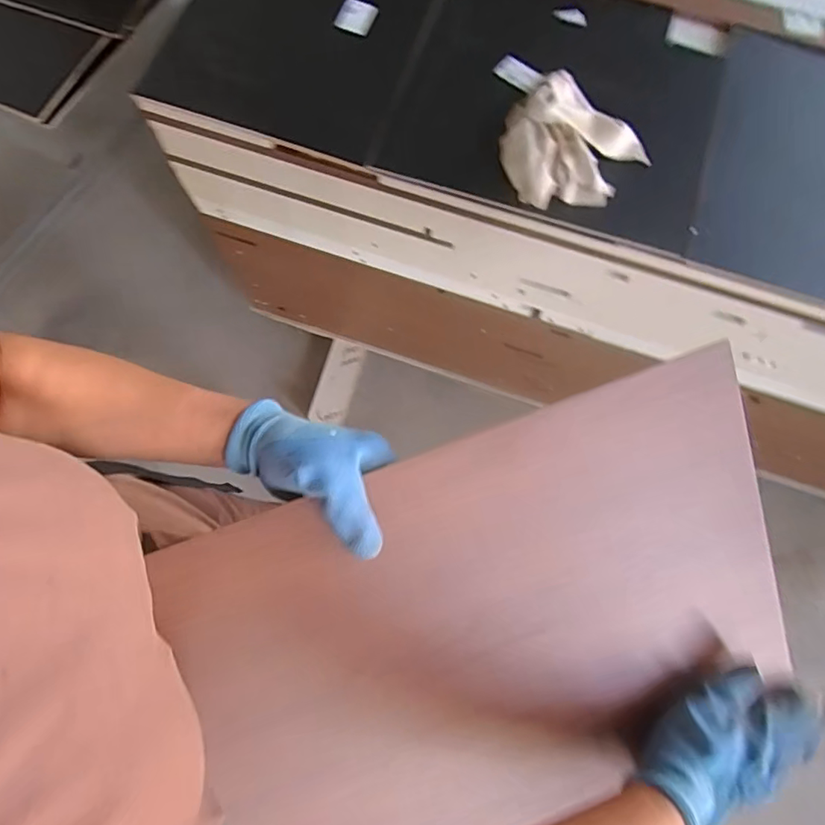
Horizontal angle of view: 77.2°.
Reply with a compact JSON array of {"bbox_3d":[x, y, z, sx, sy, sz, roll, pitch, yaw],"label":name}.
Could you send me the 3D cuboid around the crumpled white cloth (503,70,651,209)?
[{"bbox_3d":[0.216,-0.374,0.721,0.190,0.062,0.181,-42,80,-12],"label":"crumpled white cloth"}]

